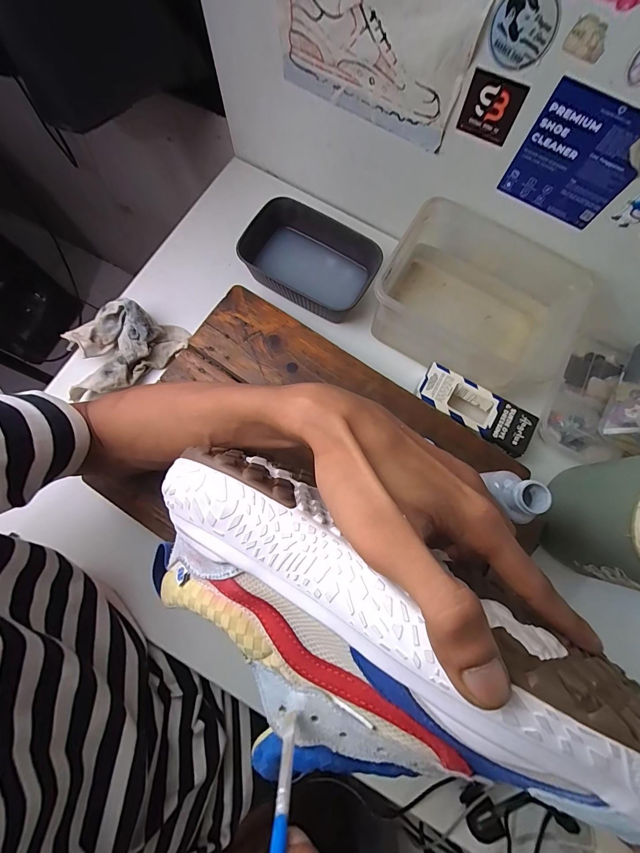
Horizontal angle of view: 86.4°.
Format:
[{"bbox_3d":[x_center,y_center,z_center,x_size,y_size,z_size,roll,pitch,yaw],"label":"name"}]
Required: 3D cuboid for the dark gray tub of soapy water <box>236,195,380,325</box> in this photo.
[{"bbox_3d":[-0.012,-0.215,0.453,0.167,0.065,0.117,28,79,4],"label":"dark gray tub of soapy water"}]

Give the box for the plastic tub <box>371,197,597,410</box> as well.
[{"bbox_3d":[0.191,-0.137,0.406,0.232,0.095,0.147,32,79,5],"label":"plastic tub"}]

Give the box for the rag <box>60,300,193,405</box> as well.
[{"bbox_3d":[-0.238,-0.097,0.415,0.135,0.046,0.084,-29,81,-7],"label":"rag"}]

